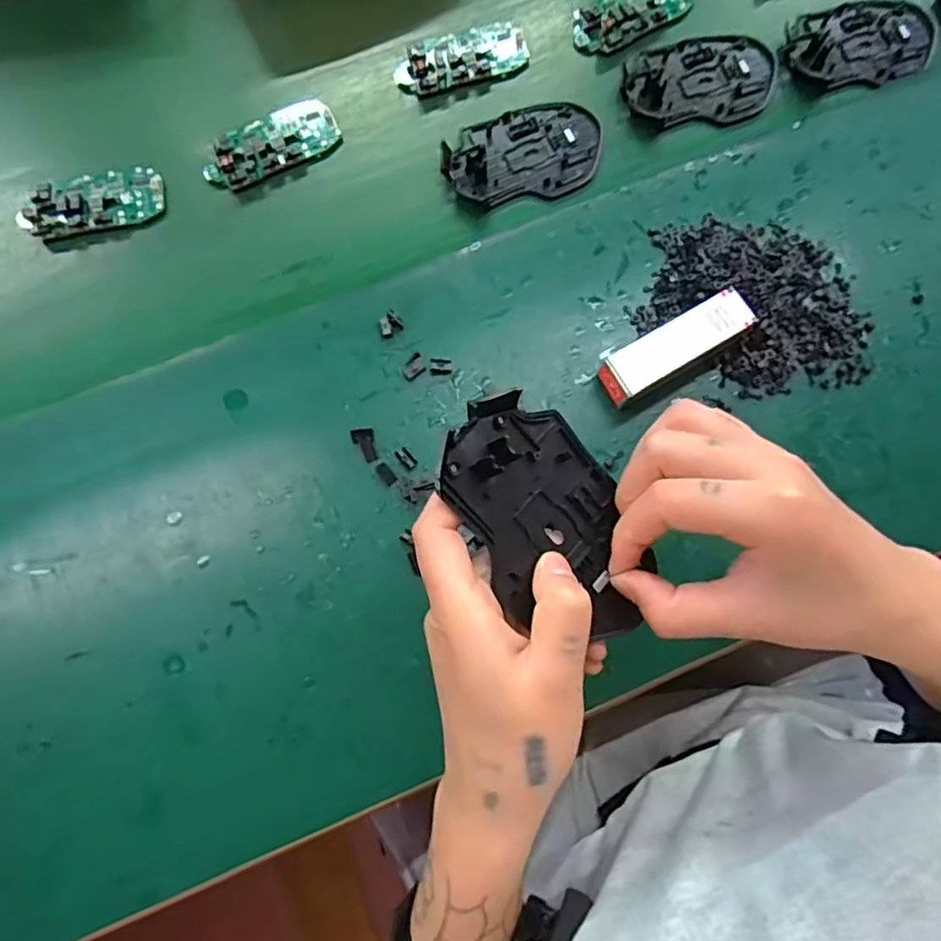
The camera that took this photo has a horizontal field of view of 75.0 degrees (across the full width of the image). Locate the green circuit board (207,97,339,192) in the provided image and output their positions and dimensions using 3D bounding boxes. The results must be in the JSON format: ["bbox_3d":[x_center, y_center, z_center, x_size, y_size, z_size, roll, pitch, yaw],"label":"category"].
[{"bbox_3d":[-0.141,-0.232,0.435,0.097,0.013,0.045,-34,78,-7],"label":"green circuit board"}]

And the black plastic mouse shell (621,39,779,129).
[{"bbox_3d":[0.168,-0.284,0.446,0.112,0.010,0.071,-9,76,-1],"label":"black plastic mouse shell"}]

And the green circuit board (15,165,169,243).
[{"bbox_3d":[-0.262,-0.186,0.426,0.093,0.012,0.041,-16,77,-3],"label":"green circuit board"}]

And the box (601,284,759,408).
[{"bbox_3d":[0.126,-0.075,0.380,0.097,0.027,0.029,-31,78,-6],"label":"box"}]

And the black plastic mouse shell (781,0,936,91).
[{"bbox_3d":[0.287,-0.315,0.453,0.112,0.011,0.069,-16,77,-3],"label":"black plastic mouse shell"}]

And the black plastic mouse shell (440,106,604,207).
[{"bbox_3d":[0.039,-0.223,0.429,0.113,0.014,0.071,-22,77,-5],"label":"black plastic mouse shell"}]

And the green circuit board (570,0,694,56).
[{"bbox_3d":[0.123,-0.349,0.461,0.100,0.008,0.051,-33,78,-7],"label":"green circuit board"}]

